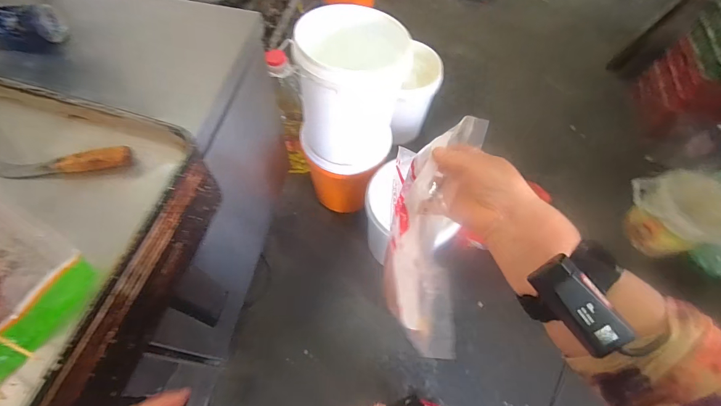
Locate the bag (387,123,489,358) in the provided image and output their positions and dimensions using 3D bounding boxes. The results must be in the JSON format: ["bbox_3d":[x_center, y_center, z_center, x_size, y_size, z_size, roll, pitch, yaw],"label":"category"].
[{"bbox_3d":[0.074,0.035,0.381,0.081,0.047,0.238,4,92,0],"label":"bag"}]

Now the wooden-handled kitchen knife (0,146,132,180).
[{"bbox_3d":[-0.384,-0.050,0.456,0.169,0.031,0.029,-8,63,-6],"label":"wooden-handled kitchen knife"}]

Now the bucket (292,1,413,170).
[{"bbox_3d":[-0.036,-0.314,1.018,0.262,0.360,0.256,1,62,-2],"label":"bucket"}]

